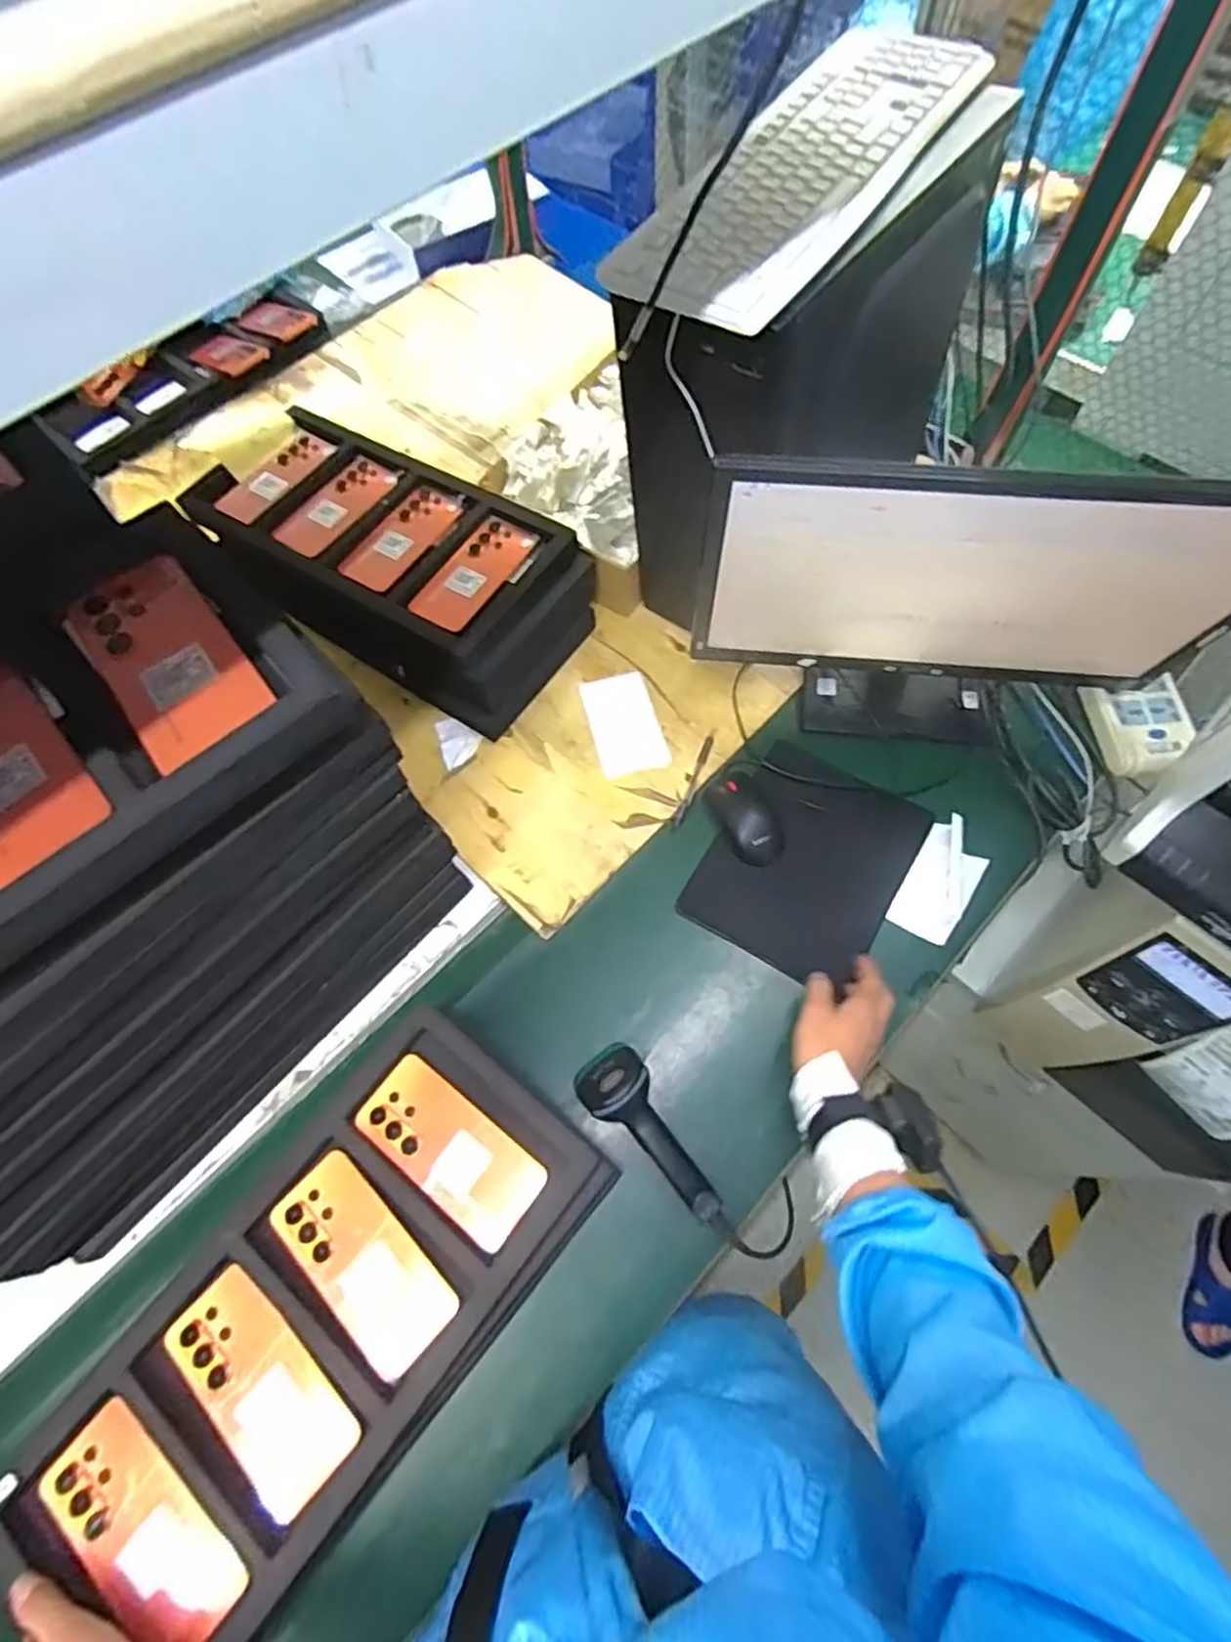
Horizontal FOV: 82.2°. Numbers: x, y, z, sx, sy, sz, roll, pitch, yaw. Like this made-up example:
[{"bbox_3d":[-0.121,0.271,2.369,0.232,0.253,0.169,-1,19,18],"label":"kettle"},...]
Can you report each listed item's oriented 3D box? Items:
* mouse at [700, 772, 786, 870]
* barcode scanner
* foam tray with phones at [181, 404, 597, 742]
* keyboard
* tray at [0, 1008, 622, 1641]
[{"bbox_3d":[0.155,-0.010,0.820,0.066,0.035,0.120,-28,68,-9],"label":"mouse"},{"bbox_3d":[0.035,0.305,0.656,0.067,0.080,0.202,-32,69,-11],"label":"barcode scanner"},{"bbox_3d":[-0.295,-0.338,0.927,0.507,0.125,0.246,32,71,15],"label":"foam tray with phones"},{"bbox_3d":[0.165,-0.550,0.591,0.144,0.020,0.426,33,72,15],"label":"keyboard"},{"bbox_3d":[-0.237,0.406,0.586,0.225,0.042,0.471,41,74,18],"label":"tray"}]

